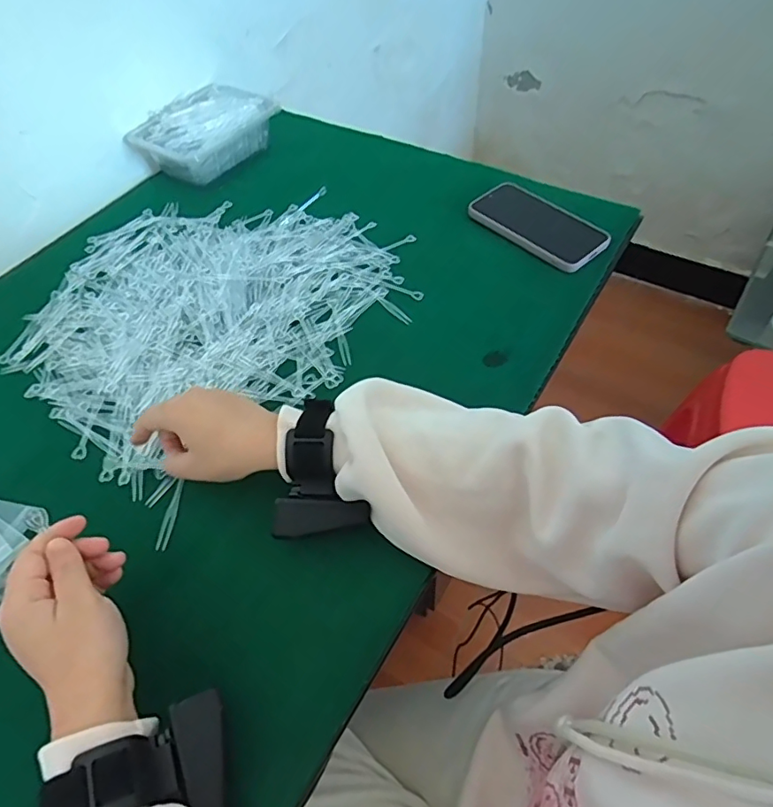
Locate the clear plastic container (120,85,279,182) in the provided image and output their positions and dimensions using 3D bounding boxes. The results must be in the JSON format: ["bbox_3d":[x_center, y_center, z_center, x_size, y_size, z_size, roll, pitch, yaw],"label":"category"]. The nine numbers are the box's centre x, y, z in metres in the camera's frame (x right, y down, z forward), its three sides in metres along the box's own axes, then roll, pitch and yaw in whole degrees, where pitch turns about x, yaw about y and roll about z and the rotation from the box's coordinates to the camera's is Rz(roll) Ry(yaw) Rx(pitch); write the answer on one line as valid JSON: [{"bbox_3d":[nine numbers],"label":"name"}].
[{"bbox_3d":[-0.245,-0.374,0.744,0.124,0.063,0.177,27,60,22],"label":"clear plastic container"}]

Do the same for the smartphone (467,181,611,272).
[{"bbox_3d":[0.175,-0.210,0.623,0.077,0.014,0.155,-38,62,-22],"label":"smartphone"}]

